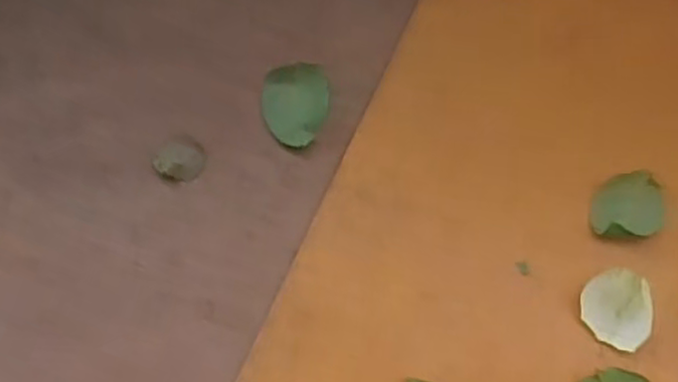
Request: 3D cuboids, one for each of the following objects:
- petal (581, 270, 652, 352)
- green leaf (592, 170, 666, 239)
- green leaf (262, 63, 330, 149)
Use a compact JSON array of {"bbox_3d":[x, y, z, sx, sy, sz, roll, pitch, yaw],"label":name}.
[{"bbox_3d":[0.127,0.052,0.328,0.029,0.012,0.035,13,74,4],"label":"petal"},{"bbox_3d":[0.139,0.007,0.344,0.035,0.008,0.031,1,74,1],"label":"green leaf"},{"bbox_3d":[-0.022,-0.043,0.361,0.033,0.005,0.044,2,74,1],"label":"green leaf"}]

